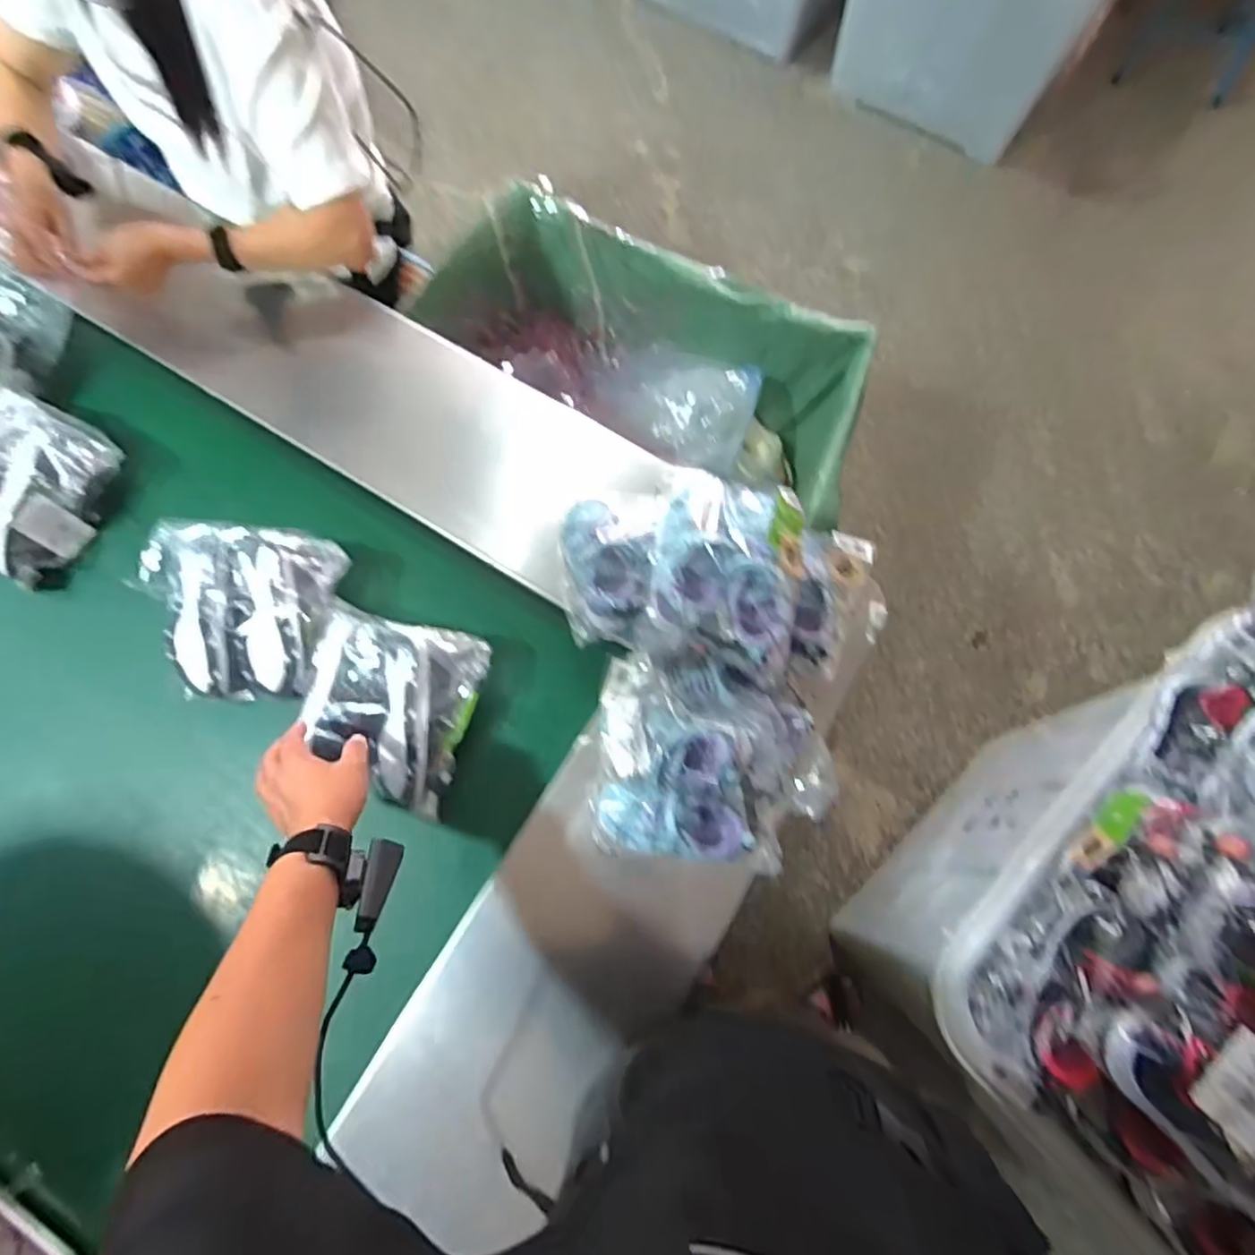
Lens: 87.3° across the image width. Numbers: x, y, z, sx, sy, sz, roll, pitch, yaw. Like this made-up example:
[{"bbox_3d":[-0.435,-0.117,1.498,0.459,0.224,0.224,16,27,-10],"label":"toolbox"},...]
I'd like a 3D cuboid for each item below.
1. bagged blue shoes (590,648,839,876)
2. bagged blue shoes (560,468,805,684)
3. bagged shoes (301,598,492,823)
[{"bbox_3d":[0.097,0.138,0.711,0.257,0.103,0.220,7,73,0],"label":"bagged blue shoes"},{"bbox_3d":[0.056,-0.071,0.756,0.285,0.142,0.204,14,73,2],"label":"bagged blue shoes"},{"bbox_3d":[-0.274,0.087,0.748,0.184,0.063,0.198,16,73,3],"label":"bagged shoes"}]

